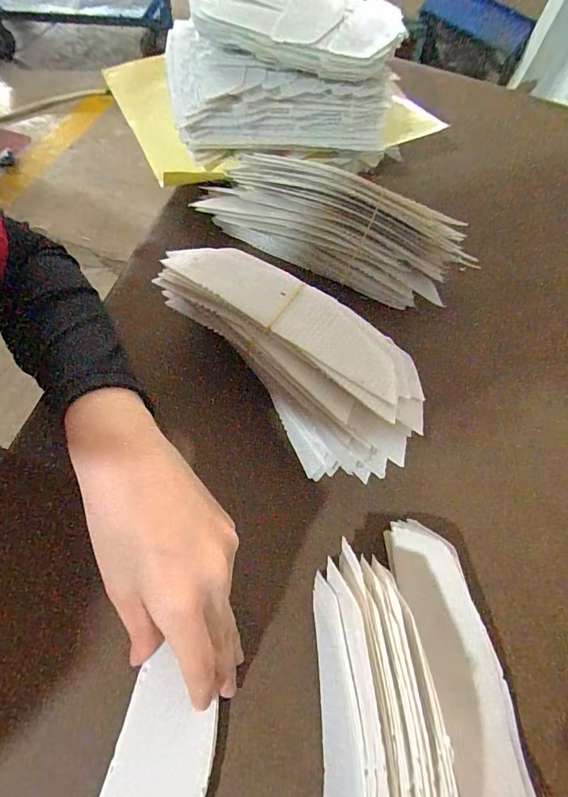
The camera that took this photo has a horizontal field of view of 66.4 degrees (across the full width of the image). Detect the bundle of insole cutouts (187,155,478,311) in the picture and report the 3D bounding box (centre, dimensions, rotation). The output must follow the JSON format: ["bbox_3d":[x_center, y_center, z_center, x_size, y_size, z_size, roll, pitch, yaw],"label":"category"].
[{"bbox_3d":[0.041,-0.154,0.390,0.247,0.074,0.064,21,61,5],"label":"bundle of insole cutouts"}]

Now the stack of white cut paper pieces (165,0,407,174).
[{"bbox_3d":[0.004,-0.339,0.436,0.231,0.085,0.199,-5,62,-10],"label":"stack of white cut paper pieces"}]

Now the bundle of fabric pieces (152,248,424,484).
[{"bbox_3d":[0.002,-0.038,0.323,0.218,0.067,0.090,43,67,6],"label":"bundle of fabric pieces"}]

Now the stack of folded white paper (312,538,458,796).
[{"bbox_3d":[0.049,0.188,0.226,0.060,0.058,0.189,4,61,-5],"label":"stack of folded white paper"}]

